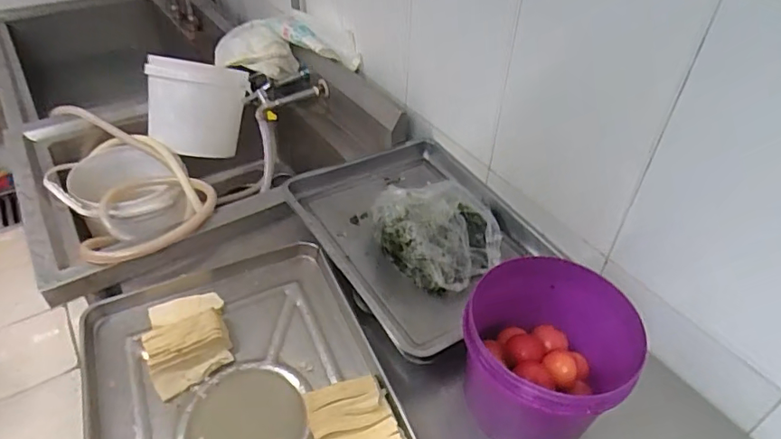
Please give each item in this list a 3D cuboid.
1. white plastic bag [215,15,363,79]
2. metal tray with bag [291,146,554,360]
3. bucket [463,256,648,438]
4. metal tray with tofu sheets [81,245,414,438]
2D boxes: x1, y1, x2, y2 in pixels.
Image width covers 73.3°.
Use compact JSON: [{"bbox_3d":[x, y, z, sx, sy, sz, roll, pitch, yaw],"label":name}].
[{"bbox_3d":[-0.280,-0.423,1.342,0.401,0.154,0.167,17,44,15],"label":"white plastic bag"},{"bbox_3d":[0.057,0.005,0.970,0.363,0.129,0.448,-24,48,-26],"label":"metal tray with bag"},{"bbox_3d":[0.209,0.194,0.742,0.221,0.191,0.208,2,42,-1],"label":"bucket"},{"bbox_3d":[-0.218,0.271,0.762,0.411,0.065,0.540,-16,45,-19],"label":"metal tray with tofu sheets"}]

